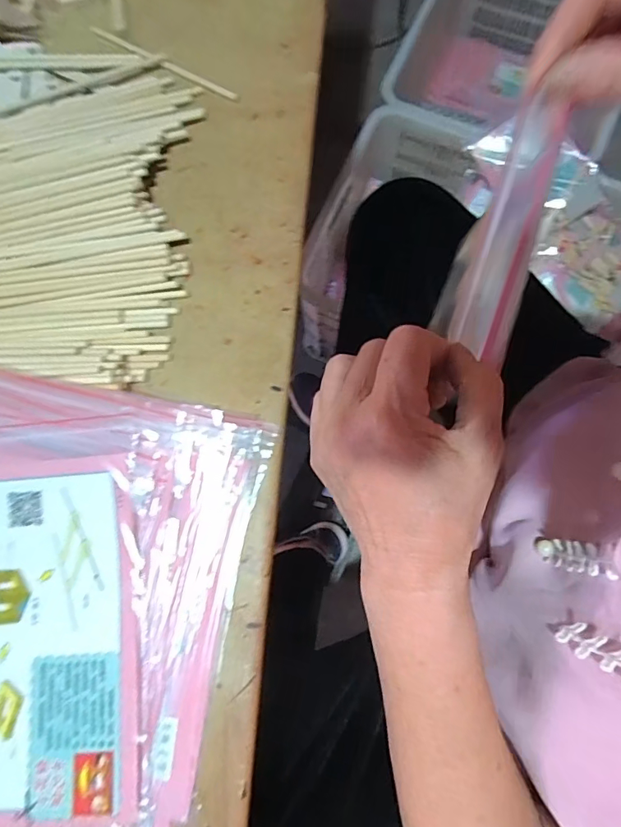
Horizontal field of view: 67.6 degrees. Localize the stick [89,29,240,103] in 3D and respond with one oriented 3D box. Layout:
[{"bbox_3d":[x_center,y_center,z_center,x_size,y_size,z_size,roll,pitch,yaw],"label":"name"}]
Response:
[{"bbox_3d":[-0.118,-0.282,0.372,0.136,0.006,0.008,30,80,4],"label":"stick"}]

